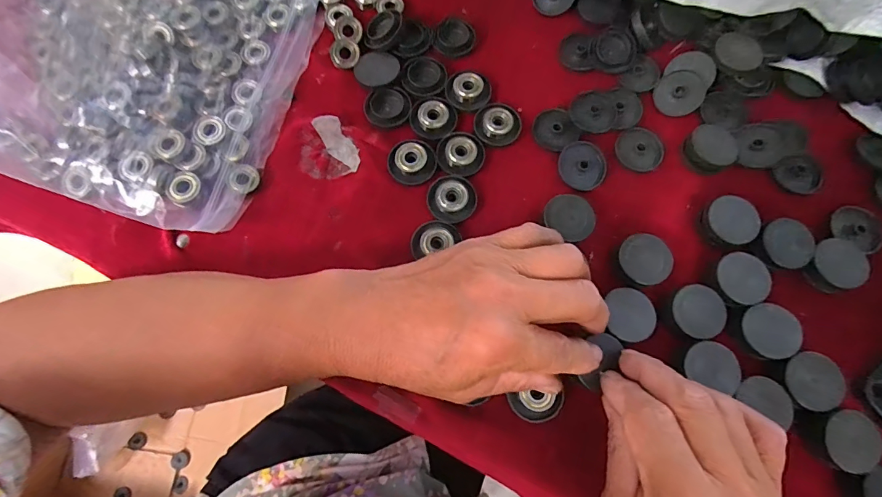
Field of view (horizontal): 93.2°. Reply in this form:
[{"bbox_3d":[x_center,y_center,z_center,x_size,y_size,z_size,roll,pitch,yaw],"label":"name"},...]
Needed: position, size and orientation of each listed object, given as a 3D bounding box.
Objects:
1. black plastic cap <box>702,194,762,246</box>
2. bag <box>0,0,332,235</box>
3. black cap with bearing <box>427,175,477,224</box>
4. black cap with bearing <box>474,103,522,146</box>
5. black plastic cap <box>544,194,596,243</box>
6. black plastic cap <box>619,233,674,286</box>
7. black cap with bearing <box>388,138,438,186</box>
[{"bbox_3d":[0.190,-0.018,0.275,0.030,0.016,0.032,0,74,-1],"label":"black plastic cap"},{"bbox_3d":[-0.240,-0.160,0.293,0.276,0.047,0.253,14,75,3],"label":"bag"},{"bbox_3d":[0.007,-0.034,0.279,0.032,0.007,0.032,0,74,-1],"label":"black cap with bearing"},{"bbox_3d":[0.041,-0.089,0.297,0.033,0.009,0.029,10,75,2],"label":"black cap with bearing"},{"bbox_3d":[0.085,-0.020,0.278,0.032,0.014,0.030,0,74,-1],"label":"black plastic cap"},{"bbox_3d":[0.130,0.007,0.269,0.032,0.010,0.032,0,74,-1],"label":"black plastic cap"},{"bbox_3d":[-0.019,-0.059,0.286,0.031,0.009,0.032,0,74,-1],"label":"black cap with bearing"}]

